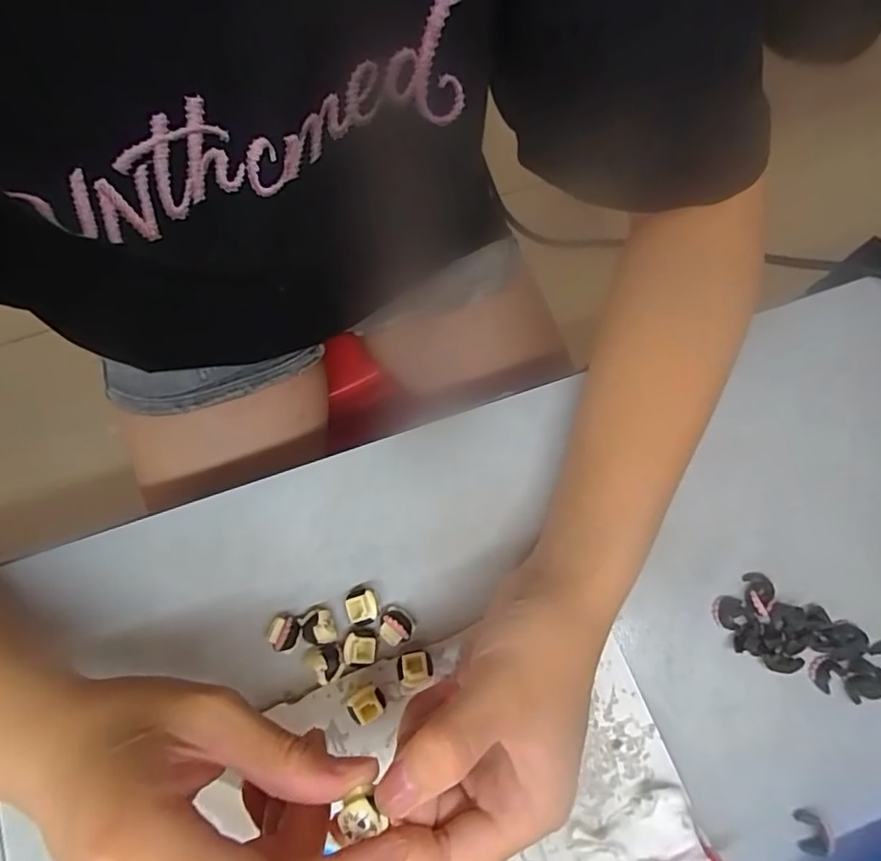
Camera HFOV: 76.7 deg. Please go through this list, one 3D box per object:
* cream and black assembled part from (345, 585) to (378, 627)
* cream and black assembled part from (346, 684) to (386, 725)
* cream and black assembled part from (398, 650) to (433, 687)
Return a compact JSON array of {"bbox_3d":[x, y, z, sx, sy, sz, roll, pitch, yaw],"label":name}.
[{"bbox_3d":[-0.037,0.083,0.263,0.014,0.011,0.018,-11,74,-5],"label":"cream and black assembled part"},{"bbox_3d":[-0.033,0.124,0.252,0.016,0.015,0.014,-25,75,-9],"label":"cream and black assembled part"},{"bbox_3d":[-0.012,0.109,0.257,0.016,0.014,0.014,-11,74,-5],"label":"cream and black assembled part"}]

